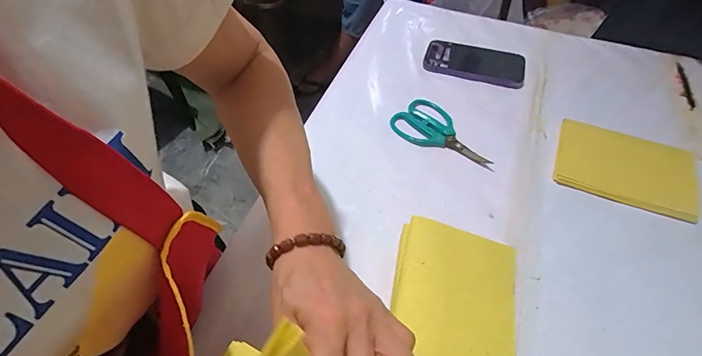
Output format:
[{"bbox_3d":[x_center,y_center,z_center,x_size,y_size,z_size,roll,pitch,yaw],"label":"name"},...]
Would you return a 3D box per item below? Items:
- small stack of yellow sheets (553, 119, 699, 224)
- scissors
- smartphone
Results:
[{"bbox_3d":[0.361,-0.018,0.493,0.157,0.019,0.112,16,63,20],"label":"small stack of yellow sheets"},{"bbox_3d":[0.133,-0.059,0.531,0.082,0.010,0.149,-37,61,-25],"label":"scissors"},{"bbox_3d":[0.211,-0.201,0.636,0.166,0.017,0.076,15,54,11],"label":"smartphone"}]

